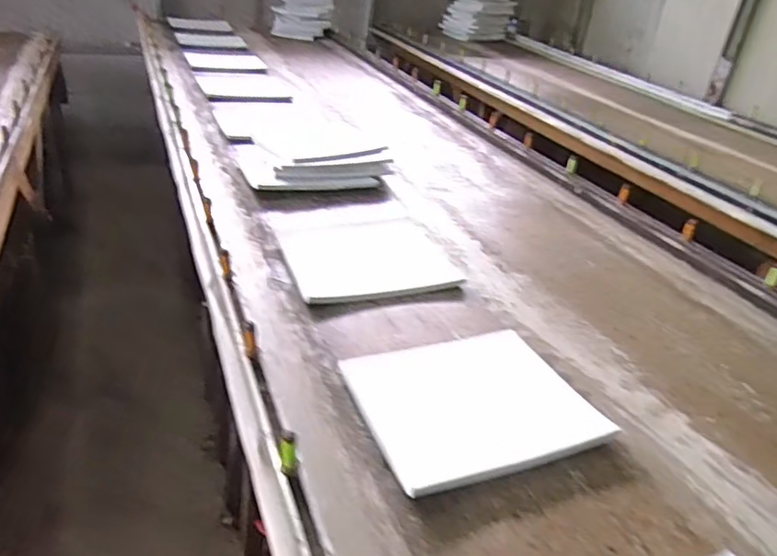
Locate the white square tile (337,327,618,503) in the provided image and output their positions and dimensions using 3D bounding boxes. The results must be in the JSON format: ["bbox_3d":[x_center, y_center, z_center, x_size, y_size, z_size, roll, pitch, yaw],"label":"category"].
[{"bbox_3d":[0.100,0.148,0.720,0.261,0.011,0.229,-11,34,-22],"label":"white square tile"}]

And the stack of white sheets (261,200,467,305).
[{"bbox_3d":[-0.055,-0.063,1.064,0.275,0.018,0.361,-8,34,-20],"label":"stack of white sheets"}]

